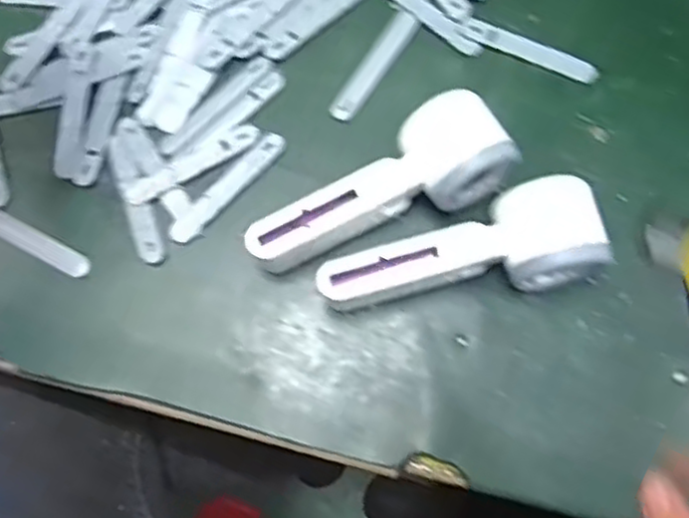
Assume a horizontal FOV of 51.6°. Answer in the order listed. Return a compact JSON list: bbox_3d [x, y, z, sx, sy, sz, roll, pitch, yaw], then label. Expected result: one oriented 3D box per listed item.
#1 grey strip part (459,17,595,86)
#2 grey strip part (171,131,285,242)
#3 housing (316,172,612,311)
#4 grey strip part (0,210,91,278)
[{"bbox_3d":[0.127,-0.144,0.489,0.096,0.006,0.016,23,78,7],"label":"grey strip part"},{"bbox_3d":[-0.076,-0.047,0.465,0.016,0.004,0.094,42,81,11],"label":"grey strip part"},{"bbox_3d":[0.070,0.005,0.429,0.162,0.047,0.060,-20,77,-3],"label":"housing"},{"bbox_3d":[-0.207,-0.014,0.464,0.093,0.006,0.016,28,79,8],"label":"grey strip part"}]

